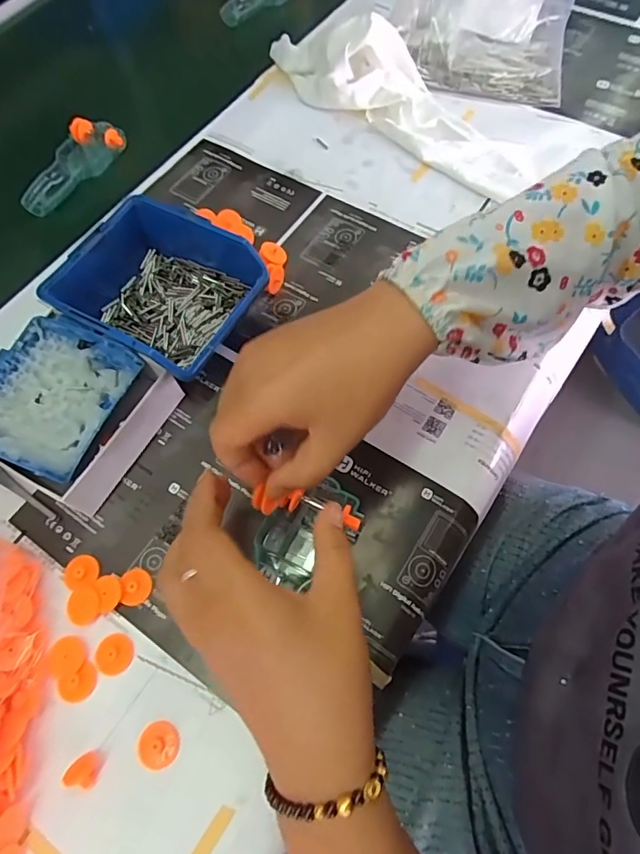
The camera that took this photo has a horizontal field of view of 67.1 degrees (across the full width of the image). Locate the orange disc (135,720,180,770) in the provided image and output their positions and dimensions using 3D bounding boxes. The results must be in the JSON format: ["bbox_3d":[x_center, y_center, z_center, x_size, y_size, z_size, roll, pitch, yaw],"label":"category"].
[{"bbox_3d":[-0.091,0.178,0.271,0.022,0.007,0.023,-1,65,3],"label":"orange disc"}]

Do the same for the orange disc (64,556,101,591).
[{"bbox_3d":[-0.152,0.092,0.308,0.024,0.004,0.020,-8,65,-1],"label":"orange disc"}]

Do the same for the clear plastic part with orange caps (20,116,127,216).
[{"bbox_3d":[-0.252,-0.262,0.478,0.058,0.021,0.121,34,71,17],"label":"clear plastic part with orange caps"}]

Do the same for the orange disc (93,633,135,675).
[{"bbox_3d":[-0.124,0.136,0.288,0.024,0.007,0.022,-1,65,3],"label":"orange disc"}]

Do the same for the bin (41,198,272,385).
[{"bbox_3d":[-0.117,-0.097,0.362,0.129,0.061,0.114,26,69,14],"label":"bin"}]

